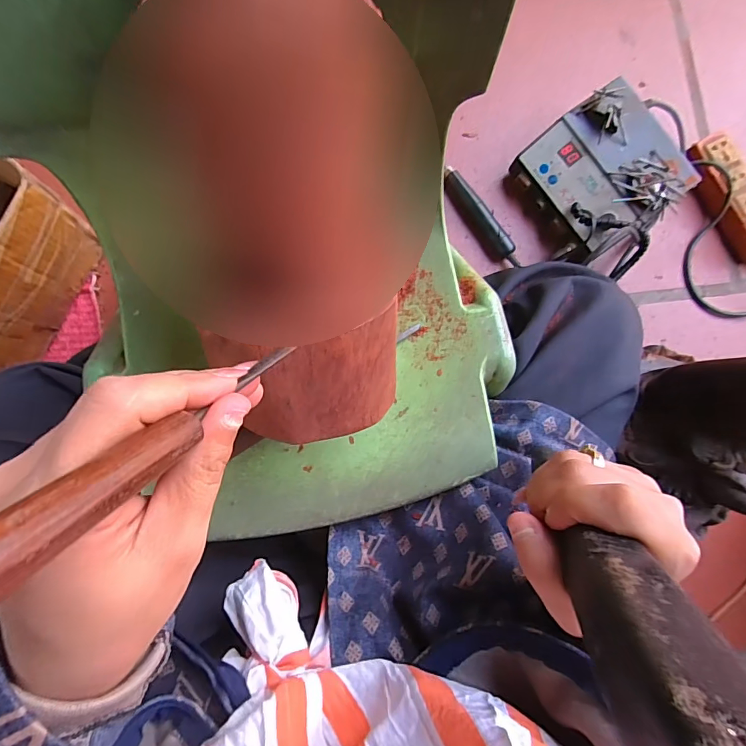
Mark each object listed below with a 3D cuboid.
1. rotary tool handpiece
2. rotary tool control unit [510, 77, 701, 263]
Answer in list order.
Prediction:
[{"bbox_3d":[0.145,-0.224,0.617,0.030,0.026,0.146,-37,89,-7],"label":"rotary tool handpiece"},{"bbox_3d":[0.304,-0.268,0.588,0.176,0.092,0.166,-35,88,-7],"label":"rotary tool control unit"}]

